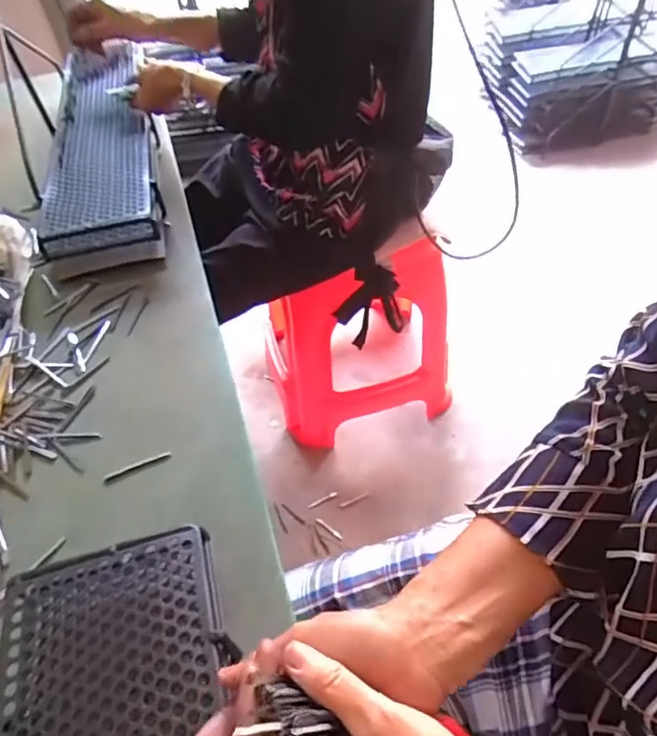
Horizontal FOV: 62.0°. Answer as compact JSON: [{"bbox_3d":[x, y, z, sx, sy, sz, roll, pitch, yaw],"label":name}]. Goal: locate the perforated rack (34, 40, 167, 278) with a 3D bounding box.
[{"bbox_3d":[-0.364,-0.361,0.887,0.153,0.081,0.551,-15,50,-6],"label":"perforated rack"}]

